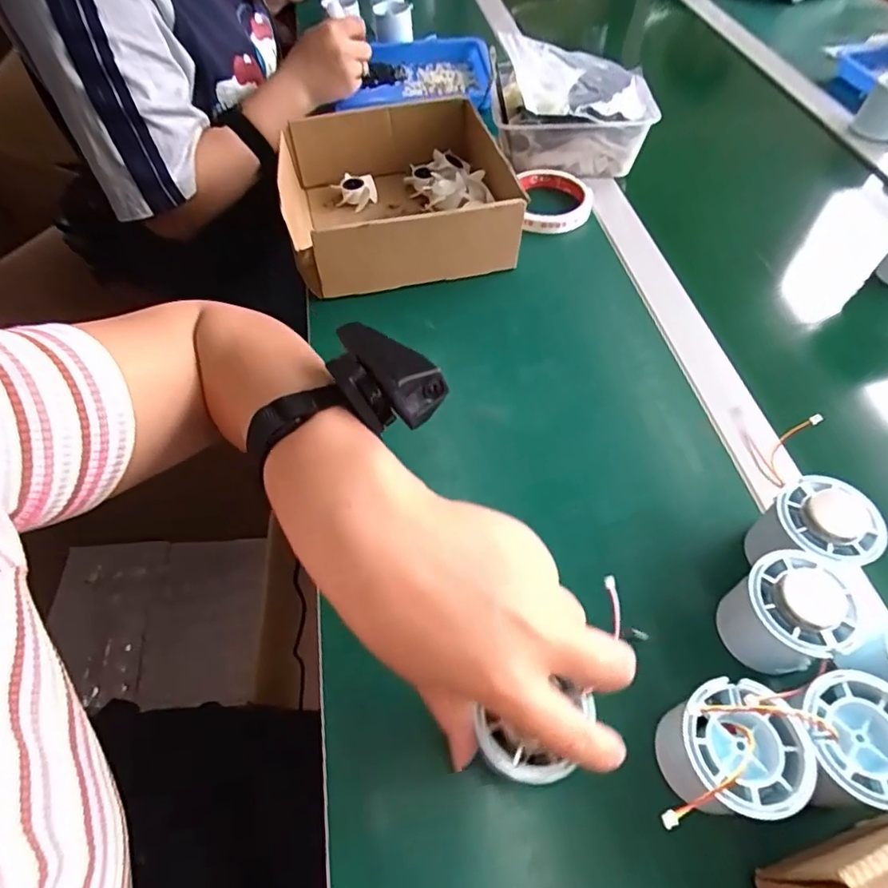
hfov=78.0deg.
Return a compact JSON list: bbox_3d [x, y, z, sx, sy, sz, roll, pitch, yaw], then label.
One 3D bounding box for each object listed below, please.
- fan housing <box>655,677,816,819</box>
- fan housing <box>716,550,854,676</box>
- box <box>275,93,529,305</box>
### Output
[{"bbox_3d":[0.135,0.149,0.266,0.057,0.056,0.055,-1,55,-1],"label":"fan housing"},{"bbox_3d":[0.186,0.093,0.302,0.049,0.050,0.050,0,55,0],"label":"fan housing"},{"bbox_3d":[-0.046,-0.242,0.529,0.222,0.073,0.209,-11,56,-8],"label":"box"}]

